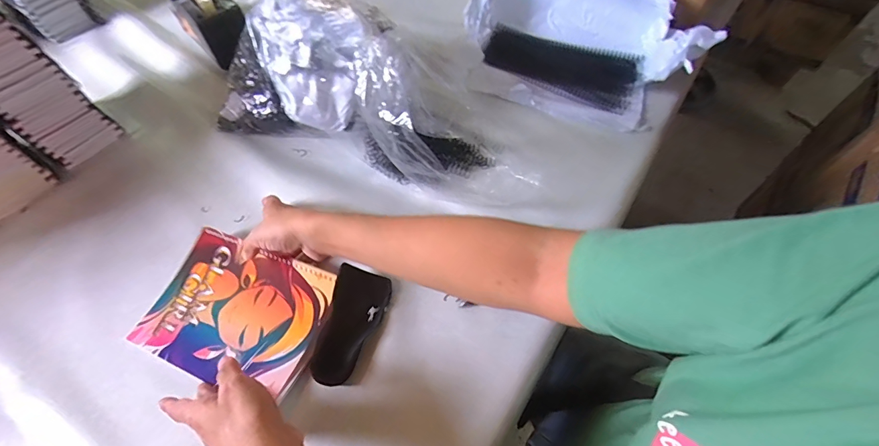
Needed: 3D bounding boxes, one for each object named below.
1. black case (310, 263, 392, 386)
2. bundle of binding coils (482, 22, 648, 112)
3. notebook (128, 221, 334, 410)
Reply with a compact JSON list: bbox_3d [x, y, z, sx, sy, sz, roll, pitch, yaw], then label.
[{"bbox_3d":[-0.091,0.105,0.399,0.053,0.031,0.116,9,58,8],"label":"black case"},{"bbox_3d":[0.191,-0.253,0.618,0.240,0.032,0.111,23,61,17],"label":"bundle of binding coils"},{"bbox_3d":[-0.220,0.093,0.416,0.193,0.021,0.140,17,59,13],"label":"notebook"}]

